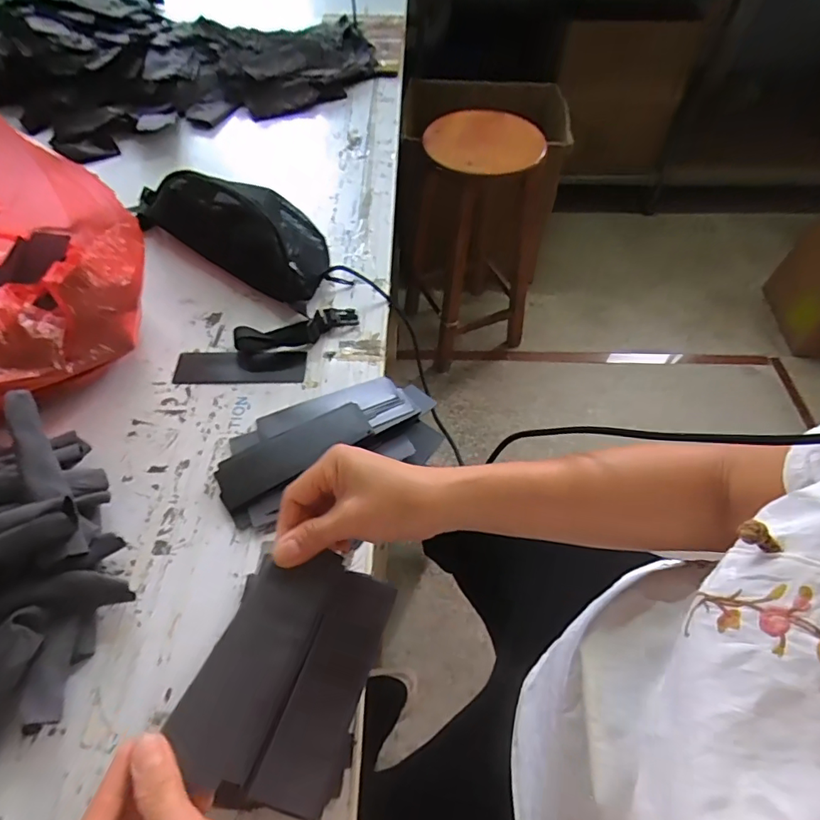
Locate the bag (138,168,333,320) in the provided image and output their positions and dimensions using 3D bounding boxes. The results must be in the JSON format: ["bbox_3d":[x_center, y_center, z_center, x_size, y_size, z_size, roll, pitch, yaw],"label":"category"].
[{"bbox_3d":[-0.227,-0.260,0.665,0.295,0.086,0.128,30,61,18],"label":"bag"}]

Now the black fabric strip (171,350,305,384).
[{"bbox_3d":[-0.194,-0.050,0.575,0.145,0.010,0.045,0,57,0],"label":"black fabric strip"}]

